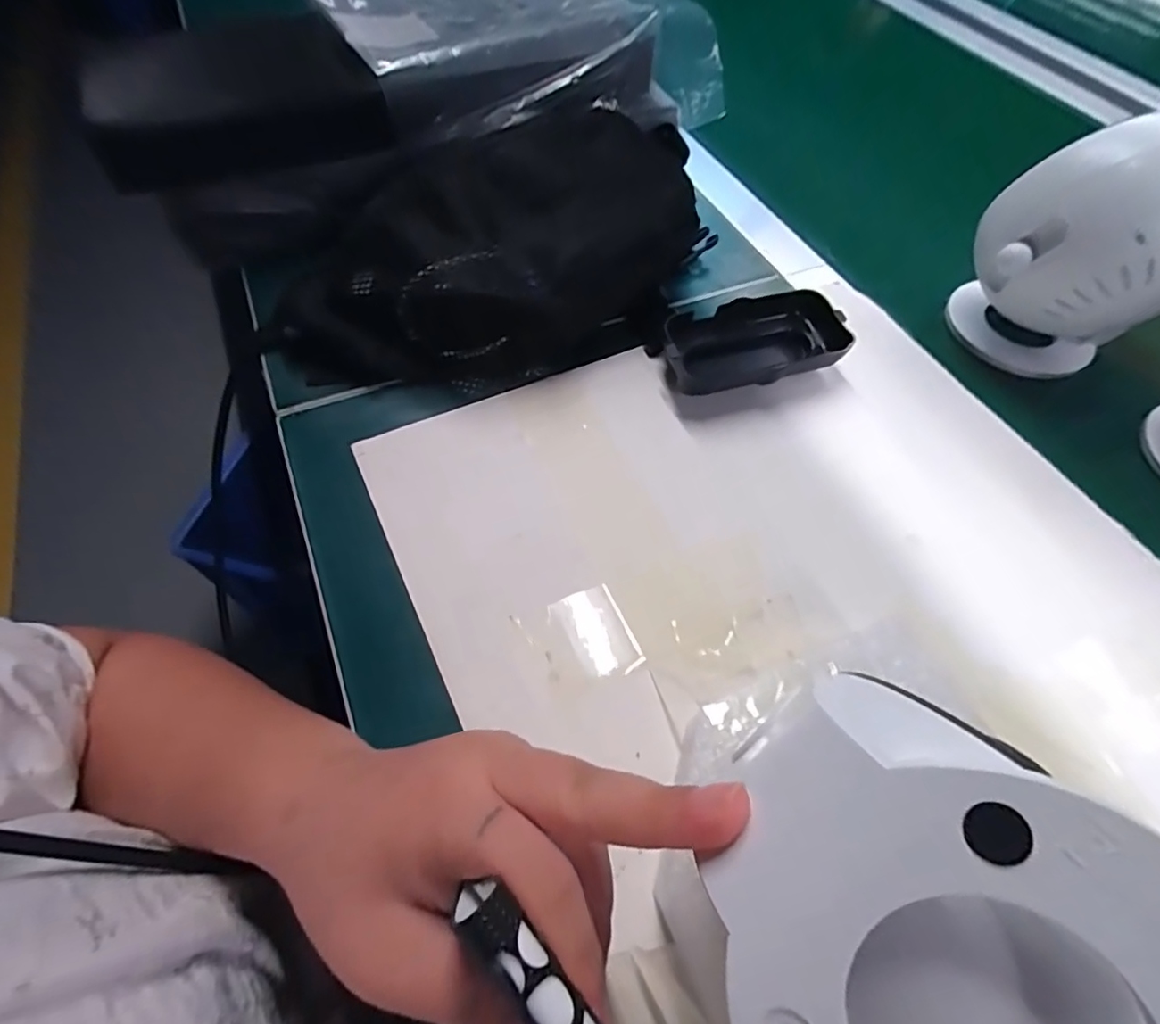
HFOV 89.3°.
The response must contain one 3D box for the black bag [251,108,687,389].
[{"bbox_3d":[-0.039,-0.151,0.353,0.292,0.089,0.126,-21,61,-15],"label":"black bag"}]

